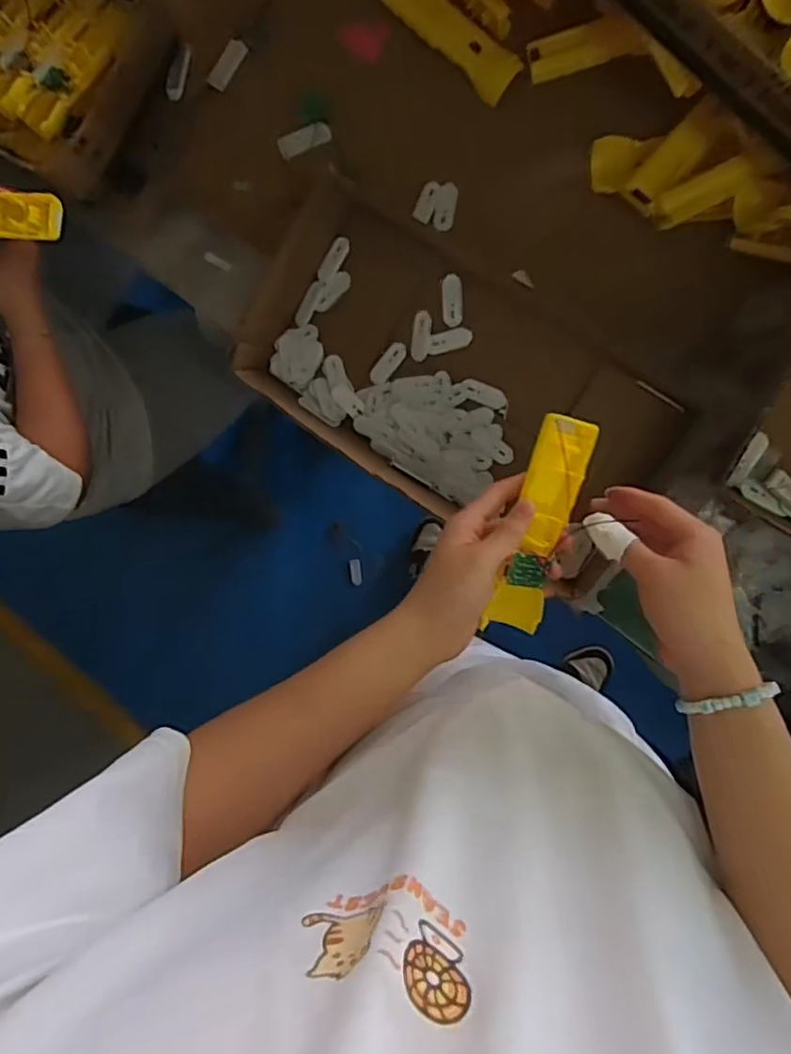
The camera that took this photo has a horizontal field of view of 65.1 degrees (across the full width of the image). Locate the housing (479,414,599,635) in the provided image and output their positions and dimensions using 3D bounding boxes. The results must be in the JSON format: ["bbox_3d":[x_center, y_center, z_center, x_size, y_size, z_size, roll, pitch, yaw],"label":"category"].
[{"bbox_3d":[0.105,-0.001,0.455,0.042,0.030,0.159,6,105,-20],"label":"housing"}]

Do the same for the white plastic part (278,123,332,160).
[{"bbox_3d":[-0.097,-0.412,0.661,0.056,0.005,0.024,-19,87,7],"label":"white plastic part"}]

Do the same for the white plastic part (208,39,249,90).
[{"bbox_3d":[-0.180,-0.495,0.663,0.022,0.004,0.055,36,94,7],"label":"white plastic part"}]

